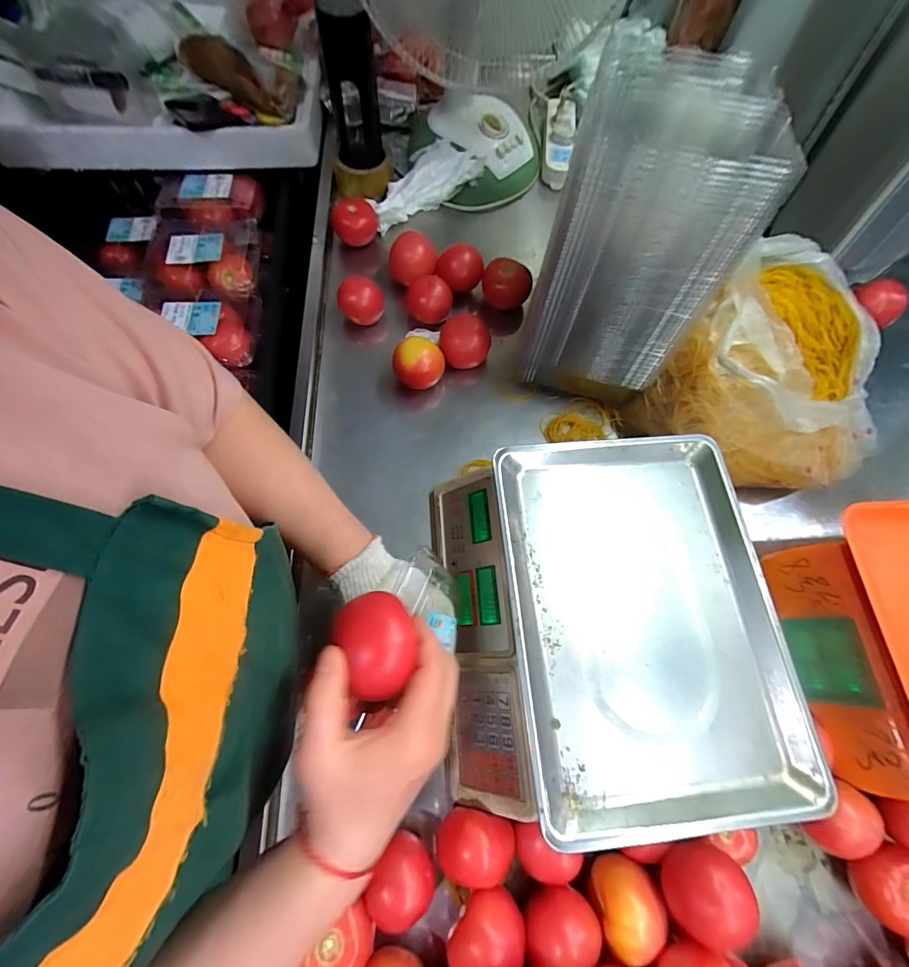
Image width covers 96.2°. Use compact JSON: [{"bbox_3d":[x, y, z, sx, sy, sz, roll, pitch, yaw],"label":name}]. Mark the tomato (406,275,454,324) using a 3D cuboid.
[{"bbox_3d":[-0.038,-0.266,0.593,0.068,0.048,0.054,11,70,1],"label":"tomato"}]

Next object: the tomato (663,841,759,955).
[{"bbox_3d":[0.206,0.340,0.345,0.058,0.055,0.065,30,71,8],"label":"tomato"}]

